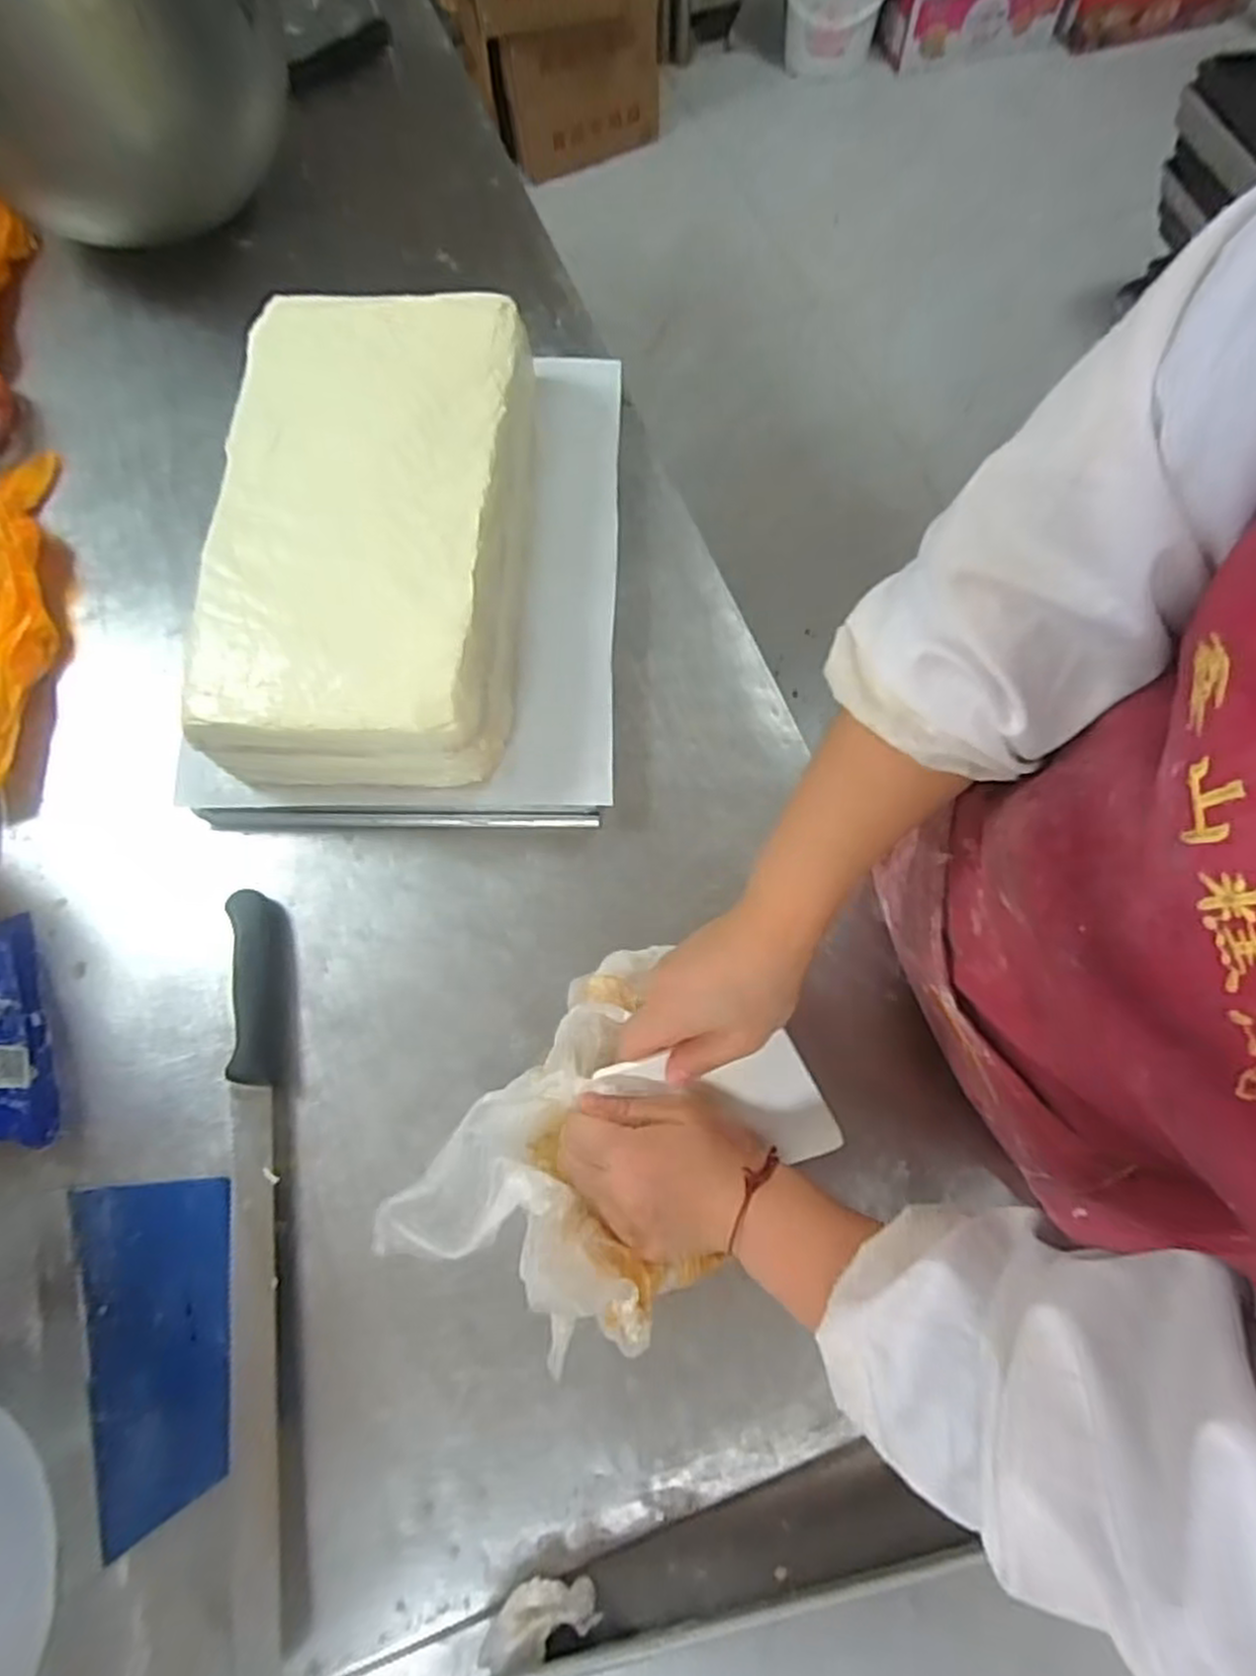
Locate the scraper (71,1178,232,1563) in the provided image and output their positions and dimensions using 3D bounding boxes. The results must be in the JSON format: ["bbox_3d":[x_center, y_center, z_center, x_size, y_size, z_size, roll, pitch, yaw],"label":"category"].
[{"bbox_3d":[-0.257,0.271,0.436,0.083,0.009,0.171,-20,72,-7],"label":"scraper"}]

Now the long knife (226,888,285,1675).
[{"bbox_3d":[-0.211,0.230,0.447,0.028,0.016,0.412,-9,71,-3],"label":"long knife"}]

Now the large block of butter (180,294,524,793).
[{"bbox_3d":[-0.168,-0.208,0.537,0.185,0.074,0.339,1,70,2],"label":"large block of butter"}]

